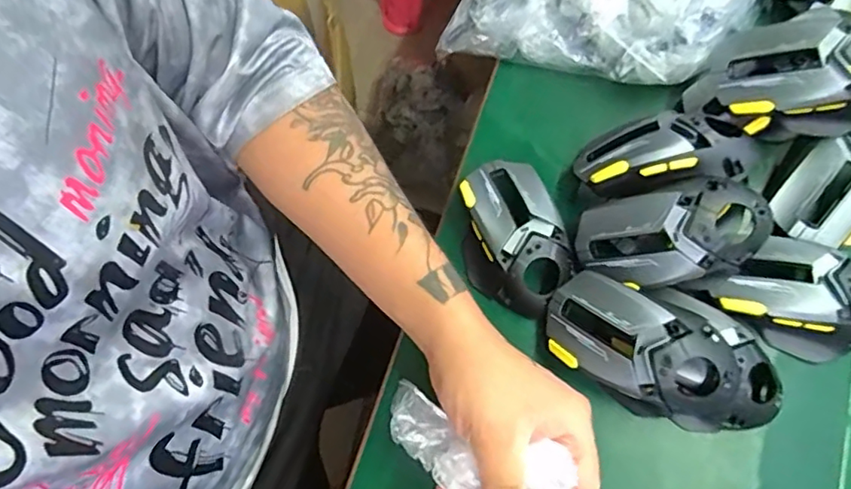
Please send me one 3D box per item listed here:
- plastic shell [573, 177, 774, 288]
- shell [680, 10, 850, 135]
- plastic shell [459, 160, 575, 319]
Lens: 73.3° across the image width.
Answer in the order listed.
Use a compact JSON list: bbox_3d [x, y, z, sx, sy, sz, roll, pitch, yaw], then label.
[{"bbox_3d":[0.168,-0.007,0.379,0.109,0.045,0.062,-8,71,2],"label":"plastic shell"},{"bbox_3d":[0.264,-0.119,0.405,0.124,0.075,0.069,5,72,5],"label":"shell"},{"bbox_3d":[0.065,-0.008,0.423,0.078,0.039,0.119,-19,71,-2],"label":"plastic shell"}]

